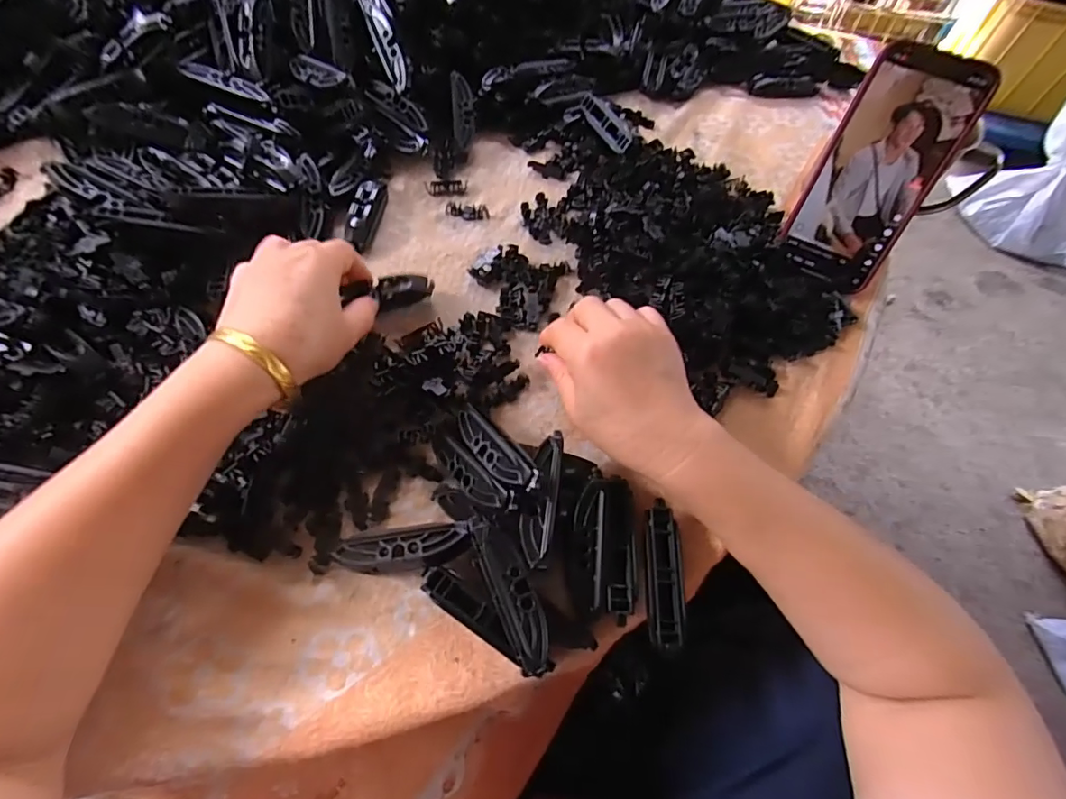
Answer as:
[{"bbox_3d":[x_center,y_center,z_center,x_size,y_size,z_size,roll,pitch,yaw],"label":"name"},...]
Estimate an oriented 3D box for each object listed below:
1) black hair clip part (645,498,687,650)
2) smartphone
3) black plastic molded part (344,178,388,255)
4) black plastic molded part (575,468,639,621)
[{"bbox_3d":[0.075,0.097,0.289,0.021,0.008,0.077,4,64,-2],"label":"black hair clip part"},{"bbox_3d":[0.245,-0.160,0.367,0.076,0.150,0.008,25,32,15],"label":"smartphone"},{"bbox_3d":[-0.132,-0.148,0.403,0.019,0.020,0.070,7,64,0],"label":"black plastic molded part"},{"bbox_3d":[0.042,0.079,0.284,0.035,0.021,0.076,1,64,-3],"label":"black plastic molded part"}]

